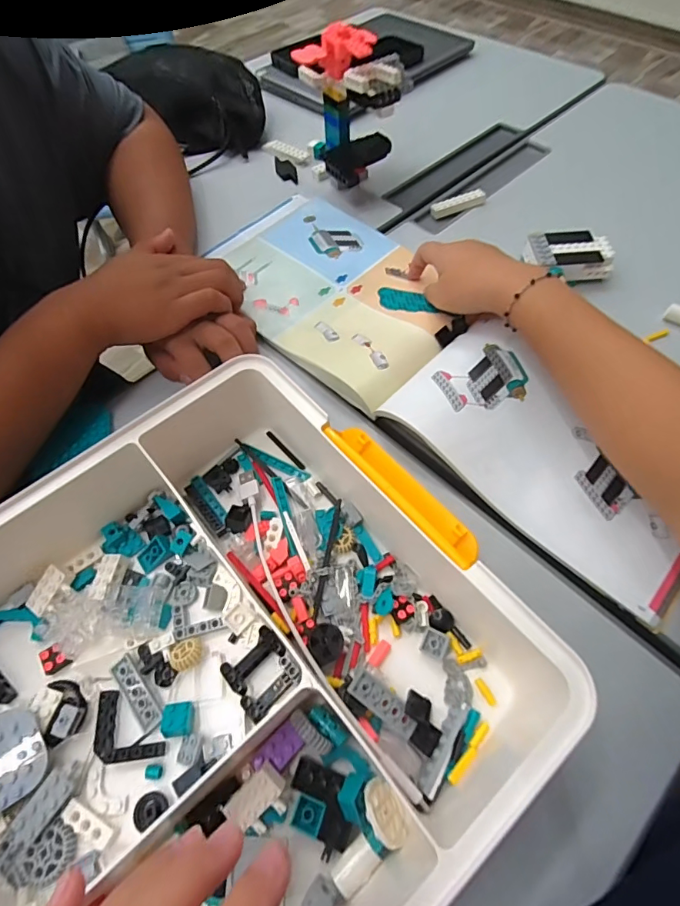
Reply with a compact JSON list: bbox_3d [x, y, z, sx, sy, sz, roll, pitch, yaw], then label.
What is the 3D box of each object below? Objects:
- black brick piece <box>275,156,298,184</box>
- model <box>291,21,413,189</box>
[{"bbox_3d":[-0.071,-0.370,0.604,0.025,0.004,0.060,-11,60,-4],"label":"black brick piece"},{"bbox_3d":[0.010,-0.375,0.521,0.108,0.139,0.098,-3,60,1],"label":"model"}]

